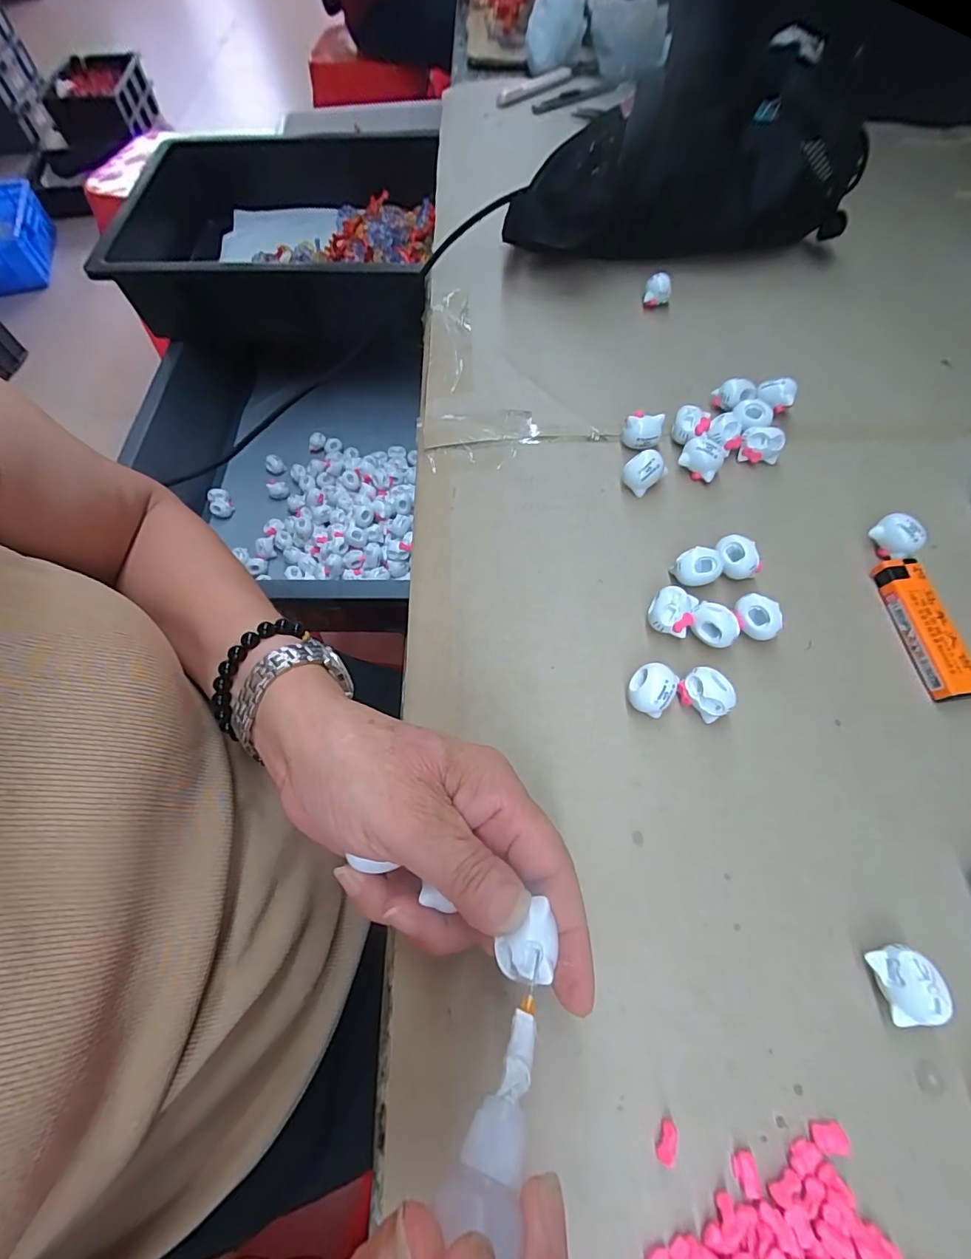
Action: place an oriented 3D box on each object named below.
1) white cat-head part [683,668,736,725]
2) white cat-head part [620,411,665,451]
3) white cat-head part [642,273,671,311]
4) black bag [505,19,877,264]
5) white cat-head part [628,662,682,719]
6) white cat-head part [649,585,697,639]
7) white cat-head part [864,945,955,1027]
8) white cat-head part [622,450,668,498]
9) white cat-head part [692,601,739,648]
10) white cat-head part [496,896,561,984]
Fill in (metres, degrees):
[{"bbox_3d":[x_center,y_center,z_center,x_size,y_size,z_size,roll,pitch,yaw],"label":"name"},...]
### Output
[{"bbox_3d":[0.114,0.033,0.251,0.019,0.020,0.025,-34,69,-14],"label":"white cat-head part"},{"bbox_3d":[0.104,-0.131,0.326,0.024,0.022,0.018,21,67,11],"label":"white cat-head part"},{"bbox_3d":[0.141,-0.277,0.400,0.020,0.021,0.017,16,66,9],"label":"white cat-head part"},{"bbox_3d":[0.162,-0.383,0.398,0.284,0.113,0.096,-14,65,-5],"label":"black bag"},{"bbox_3d":[0.086,0.031,0.253,0.021,0.021,0.023,0,65,1],"label":"white cat-head part"},{"bbox_3d":[0.102,-0.009,0.271,0.023,0.020,0.023,0,65,1],"label":"white cat-head part"},{"bbox_3d":[0.170,0.144,0.198,0.019,0.019,0.026,-8,65,-3],"label":"white cat-head part"},{"bbox_3d":[0.100,-0.100,0.309,0.026,0.015,0.022,-41,88,25],"label":"white cat-head part"},{"bbox_3d":[0.124,-0.002,0.266,0.025,0.017,0.018,33,70,15],"label":"white cat-head part"},{"bbox_3d":[0.014,0.106,0.167,0.019,0.009,0.024,7,65,5],"label":"white cat-head part"}]

